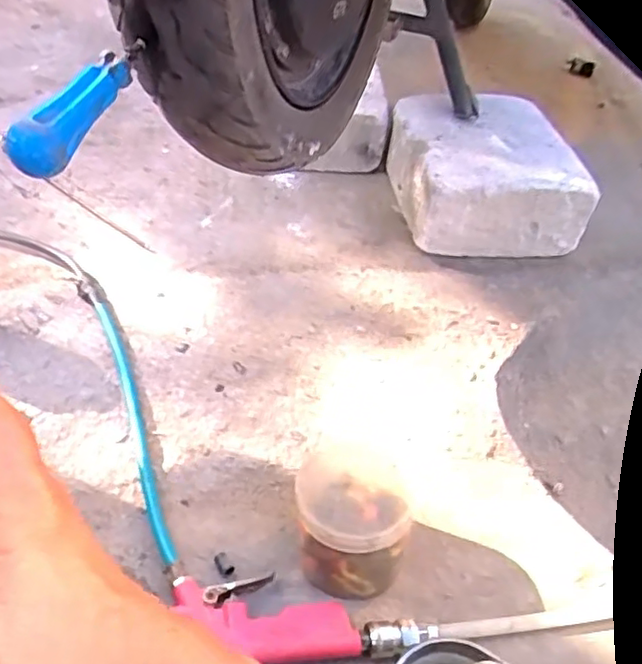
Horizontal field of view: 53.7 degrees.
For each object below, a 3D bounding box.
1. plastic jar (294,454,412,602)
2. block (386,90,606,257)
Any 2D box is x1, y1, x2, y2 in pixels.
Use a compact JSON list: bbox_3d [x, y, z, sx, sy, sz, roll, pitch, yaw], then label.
[{"bbox_3d":[0.019,0.140,0.458,0.082,0.082,0.066,14,45,9],"label":"plastic jar"},{"bbox_3d":[0.200,-0.200,0.803,0.197,0.113,0.221,-1,44,-7],"label":"block"}]

